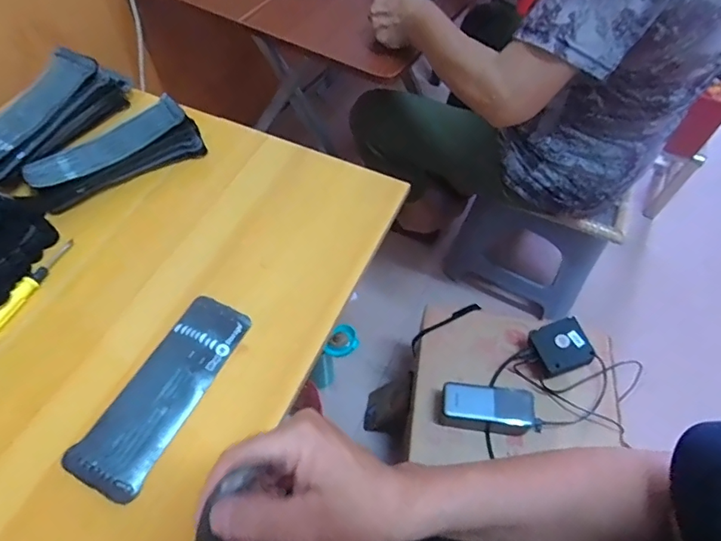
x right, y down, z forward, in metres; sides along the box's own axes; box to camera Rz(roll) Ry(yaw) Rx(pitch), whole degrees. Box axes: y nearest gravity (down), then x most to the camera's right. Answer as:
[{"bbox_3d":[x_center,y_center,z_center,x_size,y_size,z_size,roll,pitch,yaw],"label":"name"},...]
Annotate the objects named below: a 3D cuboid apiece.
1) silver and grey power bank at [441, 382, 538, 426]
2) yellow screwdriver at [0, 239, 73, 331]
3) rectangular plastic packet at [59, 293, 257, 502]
[{"bbox_3d":[0.189,0.195,0.704,0.133,0.018,0.055,7,57,3],"label":"silver and grey power bank"},{"bbox_3d":[-0.362,0.014,0.528,0.016,0.013,0.128,20,58,11],"label":"yellow screwdriver"},{"bbox_3d":[-0.193,0.115,0.475,0.078,0.019,0.197,23,59,13],"label":"rectangular plastic packet"}]

